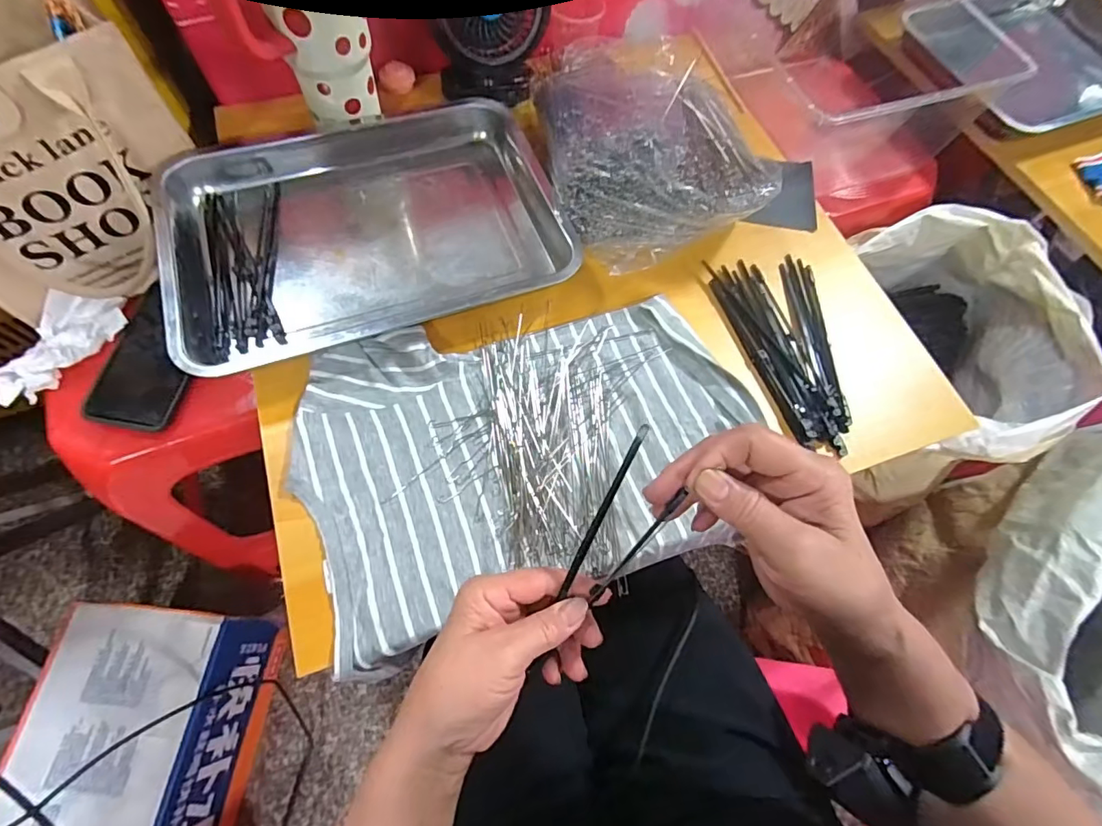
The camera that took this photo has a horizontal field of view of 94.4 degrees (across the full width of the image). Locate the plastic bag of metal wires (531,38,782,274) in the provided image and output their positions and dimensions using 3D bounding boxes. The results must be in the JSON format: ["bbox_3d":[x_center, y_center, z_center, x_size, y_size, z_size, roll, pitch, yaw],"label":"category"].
[{"bbox_3d":[0.098,-0.265,0.497,0.197,0.107,0.233,-6,67,-6],"label":"plastic bag of metal wires"}]

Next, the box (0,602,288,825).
[{"bbox_3d":[-0.543,0.447,0.688,0.208,0.197,0.332,6,66,-1],"label":"box"}]

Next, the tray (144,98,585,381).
[{"bbox_3d":[-0.172,-0.184,0.482,0.339,0.038,0.264,-14,68,-9],"label":"tray"}]

